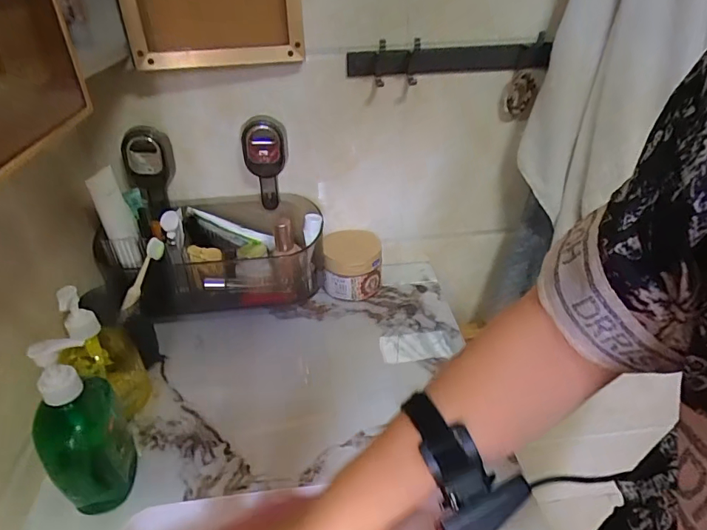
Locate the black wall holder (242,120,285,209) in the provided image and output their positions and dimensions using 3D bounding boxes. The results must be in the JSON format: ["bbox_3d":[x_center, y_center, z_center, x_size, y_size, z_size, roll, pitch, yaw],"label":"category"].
[{"bbox_3d":[-0.133,-0.147,0.706,0.057,0.137,0.027,-8,34,-9],"label":"black wall holder"}]

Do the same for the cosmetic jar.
[{"bbox_3d":[-0.004,-0.003,0.753,0.093,0.077,0.100,-2,33,1],"label":"cosmetic jar"}]

